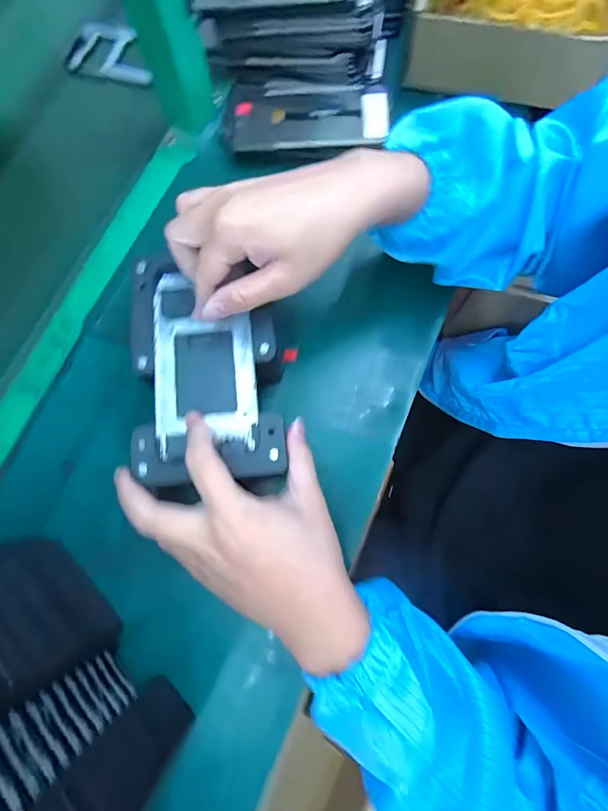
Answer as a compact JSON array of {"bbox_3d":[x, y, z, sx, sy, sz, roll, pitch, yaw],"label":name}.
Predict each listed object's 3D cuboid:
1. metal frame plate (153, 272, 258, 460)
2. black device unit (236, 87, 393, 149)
[{"bbox_3d":[-0.077,-0.037,0.314,0.076,0.007,0.145,-6,74,-2],"label":"metal frame plate"},{"bbox_3d":[0.006,-0.298,0.411,0.155,0.011,0.083,2,76,1],"label":"black device unit"}]

